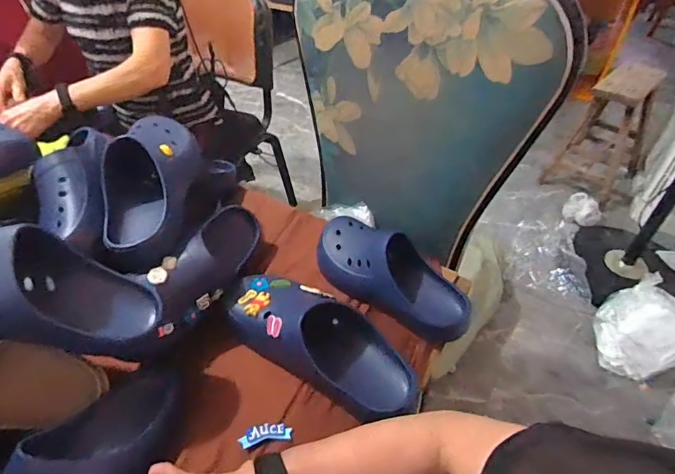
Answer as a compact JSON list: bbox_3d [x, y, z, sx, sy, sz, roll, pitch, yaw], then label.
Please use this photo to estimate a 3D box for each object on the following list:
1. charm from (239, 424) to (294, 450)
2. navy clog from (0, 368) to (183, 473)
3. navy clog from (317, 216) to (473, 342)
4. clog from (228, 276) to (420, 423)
[{"bbox_3d":[-0.089,0.247,0.547,0.062,0.005,0.024,-6,62,-16],"label":"charm"},{"bbox_3d":[-0.270,0.241,0.490,0.122,0.082,0.220,15,47,13],"label":"navy clog"},{"bbox_3d":[0.079,0.050,0.680,0.277,0.088,0.099,32,53,27],"label":"navy clog"},{"bbox_3d":[-0.024,0.139,0.611,0.297,0.082,0.117,26,51,22],"label":"clog"}]

